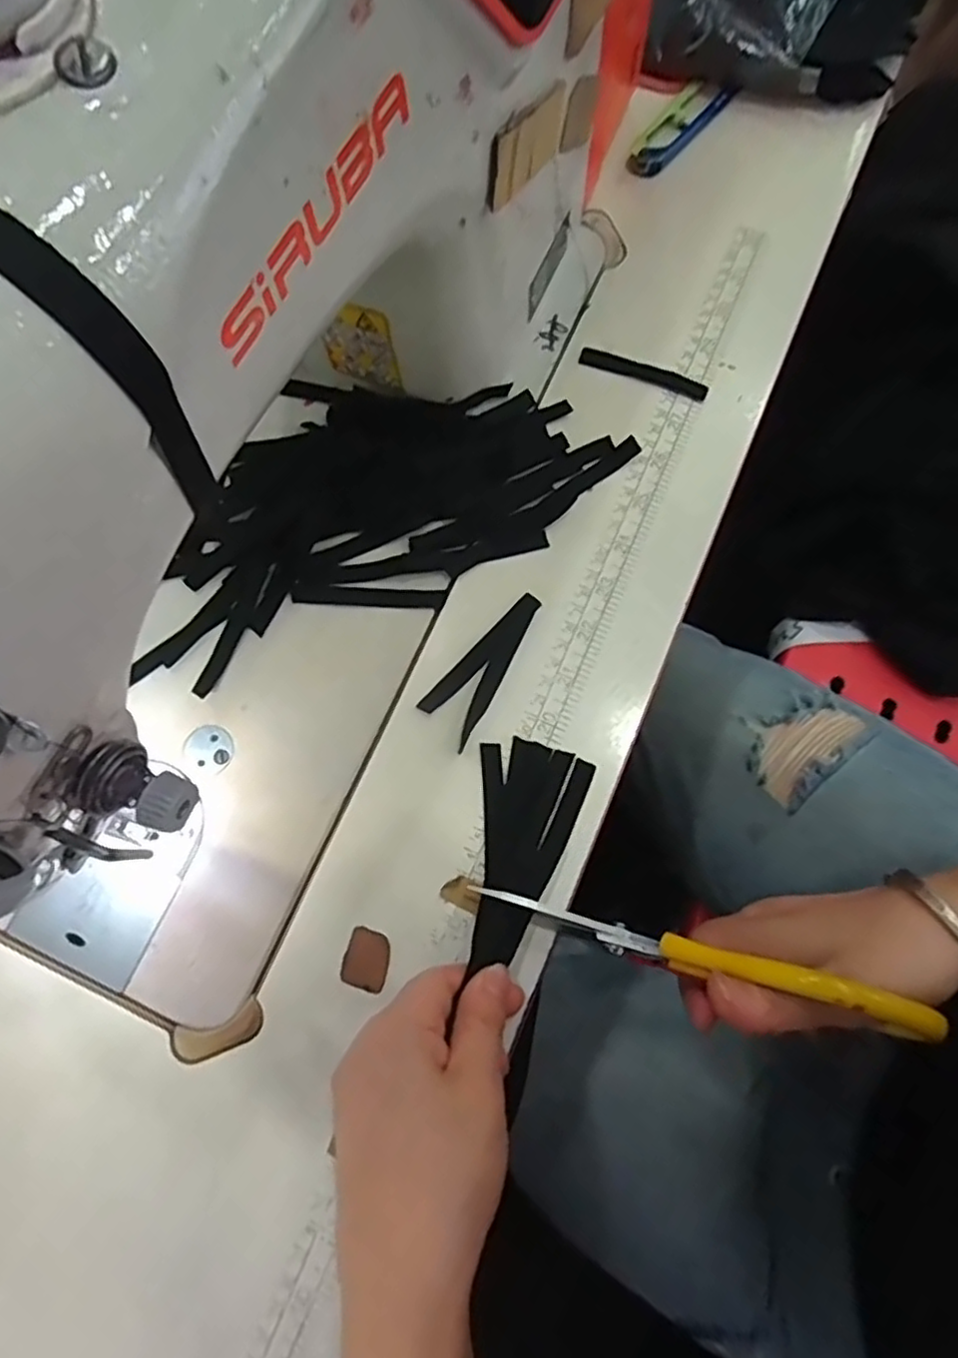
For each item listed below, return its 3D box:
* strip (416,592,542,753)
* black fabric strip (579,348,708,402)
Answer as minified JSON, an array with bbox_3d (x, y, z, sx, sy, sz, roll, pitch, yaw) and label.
[{"bbox_3d":[0.007,-0.007,0.334,0.029,0.004,0.079,41,80,9],"label":"strip"},{"bbox_3d":[0.092,-0.171,0.377,0.072,0.004,0.013,19,78,5],"label":"black fabric strip"}]

